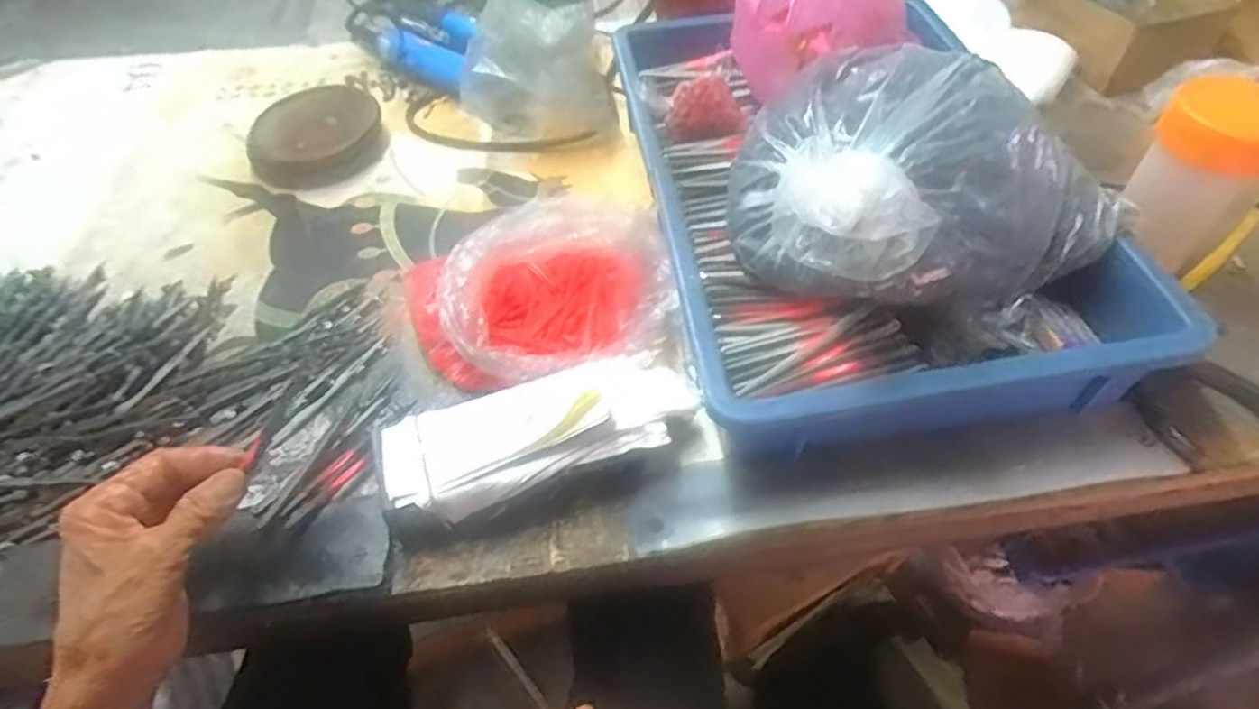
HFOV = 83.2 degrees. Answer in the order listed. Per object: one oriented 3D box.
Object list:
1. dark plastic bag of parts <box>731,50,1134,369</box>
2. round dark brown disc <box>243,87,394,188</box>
[{"bbox_3d":[0.168,-0.099,0.439,0.186,0.106,0.188,-33,58,-22],"label":"dark plastic bag of parts"},{"bbox_3d":[-0.283,-0.200,0.637,0.117,0.026,0.121,-1,52,1],"label":"round dark brown disc"}]

